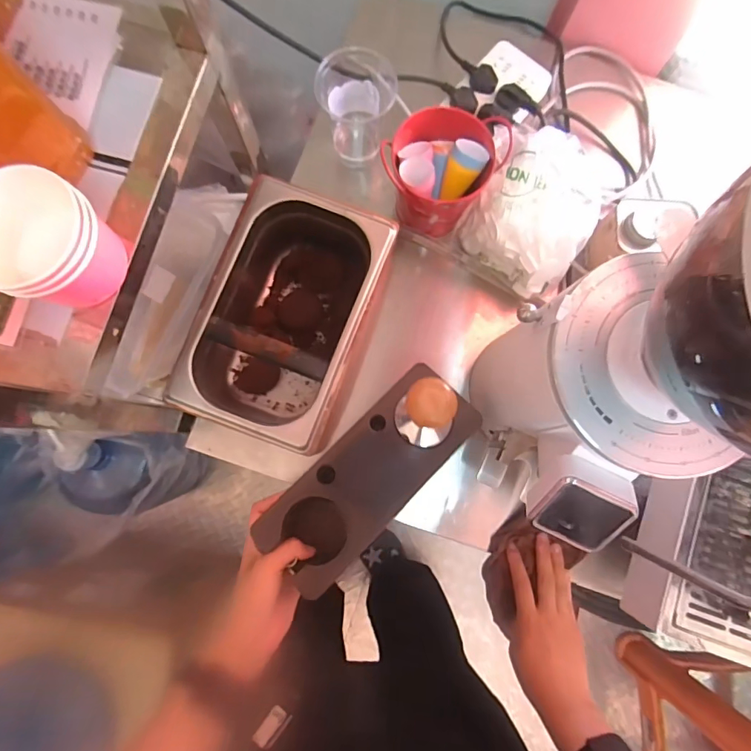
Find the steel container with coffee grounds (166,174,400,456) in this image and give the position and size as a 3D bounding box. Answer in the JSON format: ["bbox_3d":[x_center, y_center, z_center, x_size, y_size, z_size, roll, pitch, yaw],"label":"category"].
[{"bbox_3d":[-0.097,-0.062,0.526,0.163,0.107,0.262,20,81,1],"label":"steel container with coffee grounds"}]

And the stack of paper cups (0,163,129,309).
[{"bbox_3d":[-0.235,-0.093,0.327,0.077,0.064,0.083,32,82,3],"label":"stack of paper cups"}]

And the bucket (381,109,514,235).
[{"bbox_3d":[0.074,-0.236,0.551,0.107,0.126,0.115,0,82,-2],"label":"bucket"}]

